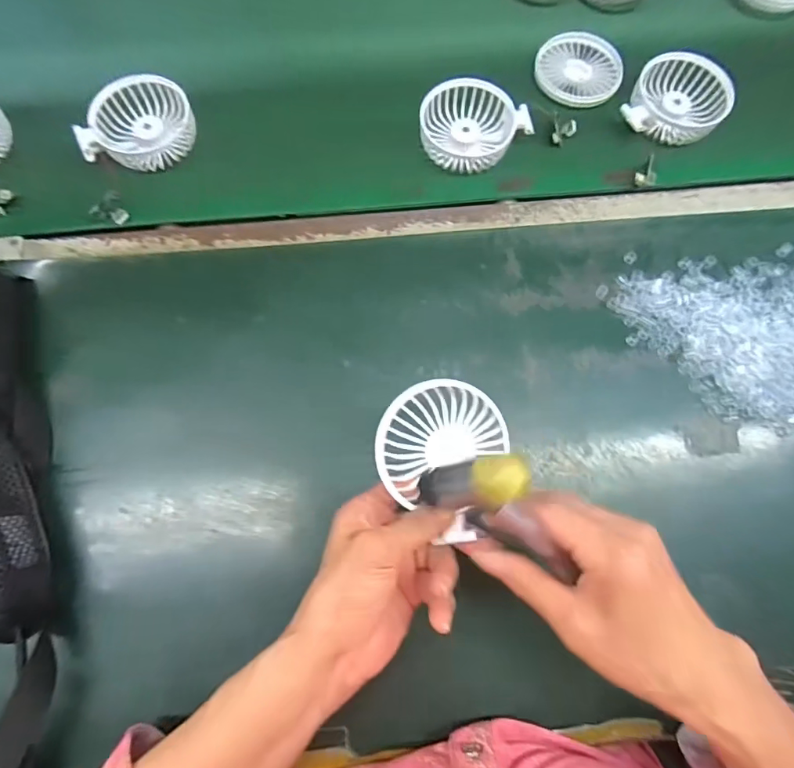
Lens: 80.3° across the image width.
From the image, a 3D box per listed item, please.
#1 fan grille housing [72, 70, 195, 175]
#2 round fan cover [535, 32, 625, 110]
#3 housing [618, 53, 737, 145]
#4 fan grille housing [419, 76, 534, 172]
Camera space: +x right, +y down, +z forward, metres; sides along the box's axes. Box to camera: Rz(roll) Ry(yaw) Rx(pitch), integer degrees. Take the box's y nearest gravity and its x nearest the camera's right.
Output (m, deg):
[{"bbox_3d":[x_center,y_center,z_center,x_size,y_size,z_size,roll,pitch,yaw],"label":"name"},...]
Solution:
[{"bbox_3d":[-0.239,-0.246,0.445,0.090,0.027,0.090,4,74,2],"label":"fan grille housing"},{"bbox_3d":[0.184,-0.320,0.480,0.086,0.010,0.082,0,74,1],"label":"round fan cover"},{"bbox_3d":[0.278,-0.280,0.466,0.089,0.026,0.095,22,76,7],"label":"housing"},{"bbox_3d":[0.067,-0.248,0.453,0.091,0.026,0.090,0,74,1],"label":"fan grille housing"}]

